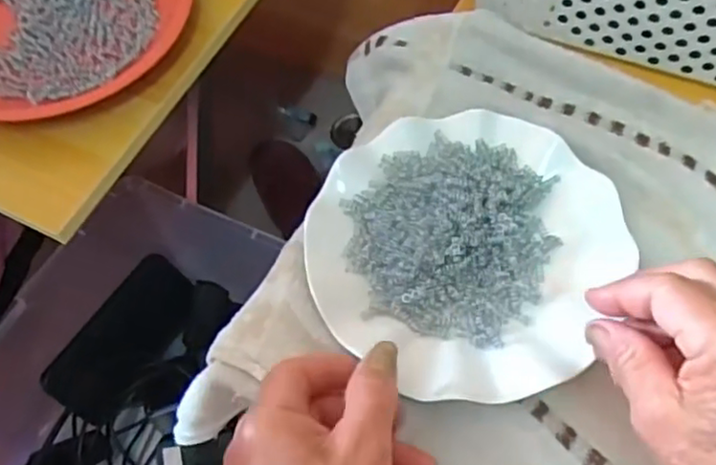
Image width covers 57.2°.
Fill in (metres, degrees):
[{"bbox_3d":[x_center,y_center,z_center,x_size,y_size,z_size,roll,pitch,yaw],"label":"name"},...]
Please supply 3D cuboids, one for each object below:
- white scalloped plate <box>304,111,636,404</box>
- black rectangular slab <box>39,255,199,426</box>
[{"bbox_3d":[0.060,0.004,0.386,0.172,0.024,0.178,-1,62,3],"label":"white scalloped plate"},{"bbox_3d":[-0.230,0.104,0.652,0.078,0.020,0.162,42,67,-14],"label":"black rectangular slab"}]

